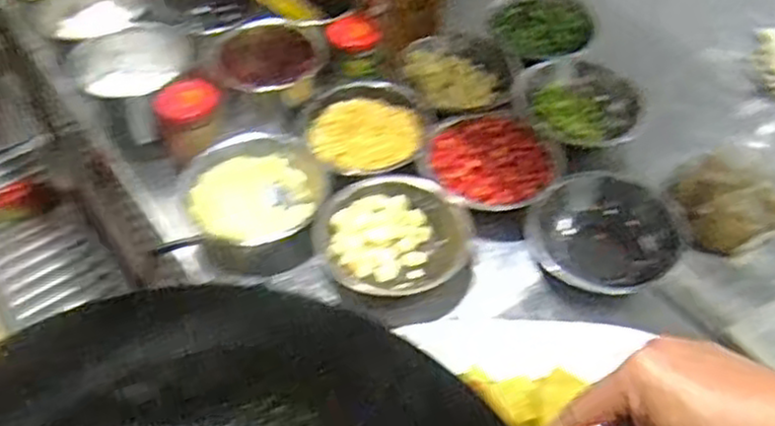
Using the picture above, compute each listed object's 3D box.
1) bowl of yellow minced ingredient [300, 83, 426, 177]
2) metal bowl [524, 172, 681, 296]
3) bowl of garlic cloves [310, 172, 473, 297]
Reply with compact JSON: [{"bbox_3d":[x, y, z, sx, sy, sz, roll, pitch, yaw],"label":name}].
[{"bbox_3d":[-0.029,-0.102,0.941,0.157,0.045,0.138,-4,50,-4],"label":"bowl of yellow minced ingredient"},{"bbox_3d":[0.240,0.020,0.826,0.155,0.047,0.141,1,50,-1],"label":"metal bowl"},{"bbox_3d":[0.009,0.030,0.839,0.159,0.064,0.147,1,50,-1],"label":"bowl of garlic cloves"}]

